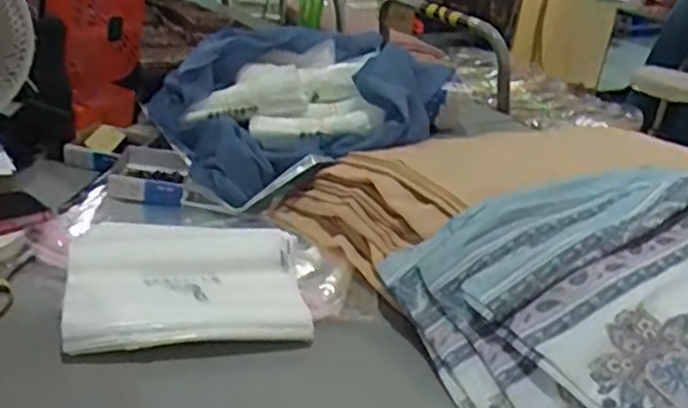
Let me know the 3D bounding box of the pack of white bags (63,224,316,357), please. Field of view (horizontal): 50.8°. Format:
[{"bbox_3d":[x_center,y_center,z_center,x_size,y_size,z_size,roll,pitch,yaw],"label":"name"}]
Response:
[{"bbox_3d":[-0.168,0.079,0.779,0.235,0.034,0.232,0,25,-16],"label":"pack of white bags"}]

